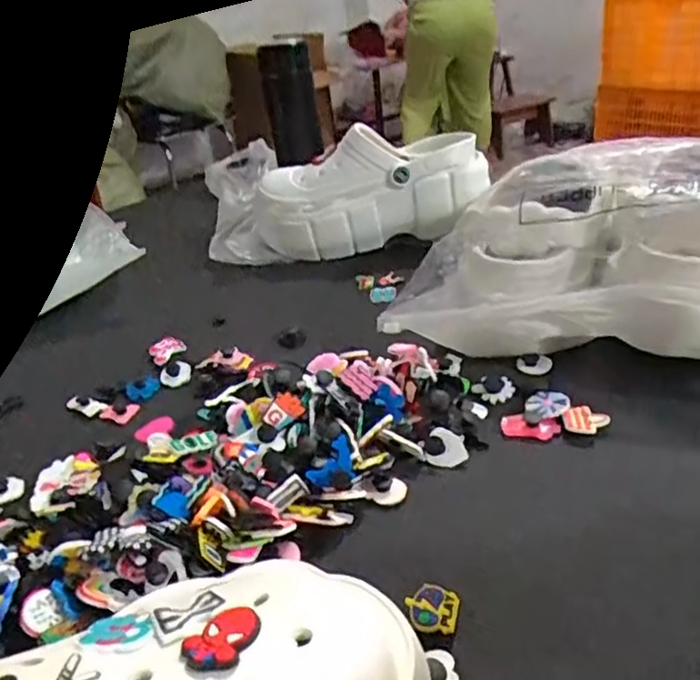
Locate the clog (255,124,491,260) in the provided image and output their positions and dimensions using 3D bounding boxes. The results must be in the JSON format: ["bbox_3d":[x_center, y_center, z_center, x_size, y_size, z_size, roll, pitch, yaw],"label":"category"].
[{"bbox_3d":[0.022,-0.159,0.667,0.239,0.102,0.089,-3,30,8],"label":"clog"}]

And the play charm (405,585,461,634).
[{"bbox_3d":[0.037,0.122,0.293,0.025,0.004,0.021,5,32,22],"label":"play charm"}]

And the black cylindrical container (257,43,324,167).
[{"bbox_3d":[-0.070,-0.279,0.779,0.059,0.140,0.048,-12,32,-7],"label":"black cylindrical container"}]

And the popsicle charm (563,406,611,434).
[{"bbox_3d":[0.144,0.048,0.391,0.026,0.004,0.018,3,56,23],"label":"popsicle charm"}]

